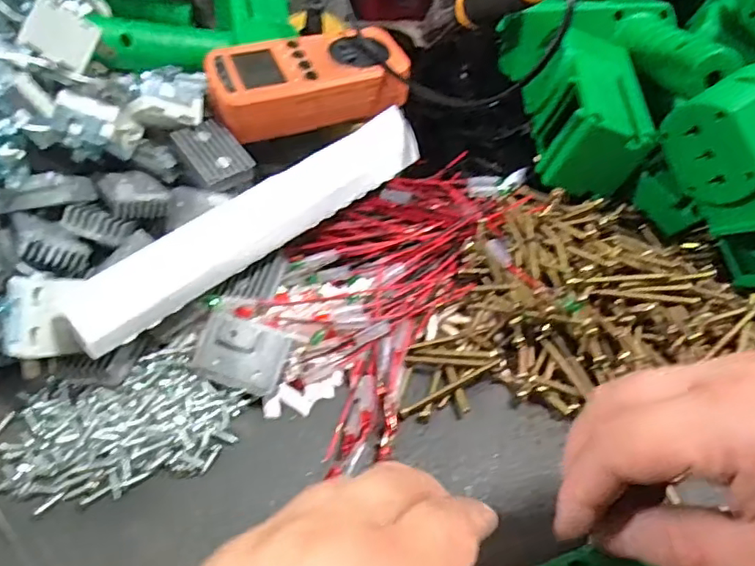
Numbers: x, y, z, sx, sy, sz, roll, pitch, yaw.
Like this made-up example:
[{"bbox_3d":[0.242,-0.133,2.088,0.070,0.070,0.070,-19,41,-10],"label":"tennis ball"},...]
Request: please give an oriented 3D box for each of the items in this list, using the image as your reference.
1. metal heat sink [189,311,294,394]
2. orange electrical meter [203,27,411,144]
[{"bbox_3d":[-0.069,0.036,0.290,0.045,0.008,0.031,17,76,6],"label":"metal heat sink"},{"bbox_3d":[-0.045,-0.136,0.380,0.126,0.028,0.066,-15,52,-15],"label":"orange electrical meter"}]

